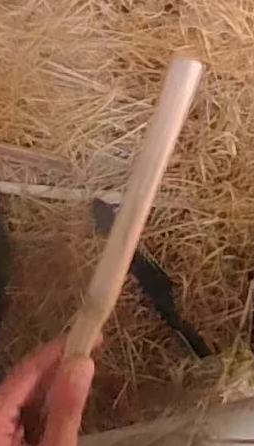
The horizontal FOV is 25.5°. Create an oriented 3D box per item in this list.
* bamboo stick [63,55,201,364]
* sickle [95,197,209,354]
[{"bbox_3d":[0.004,-0.005,0.332,0.019,0.007,0.183,22,104,5],"label":"bamboo stick"},{"bbox_3d":[0.032,0.086,0.881,0.049,0.034,0.295,-32,79,-7],"label":"sickle"}]

